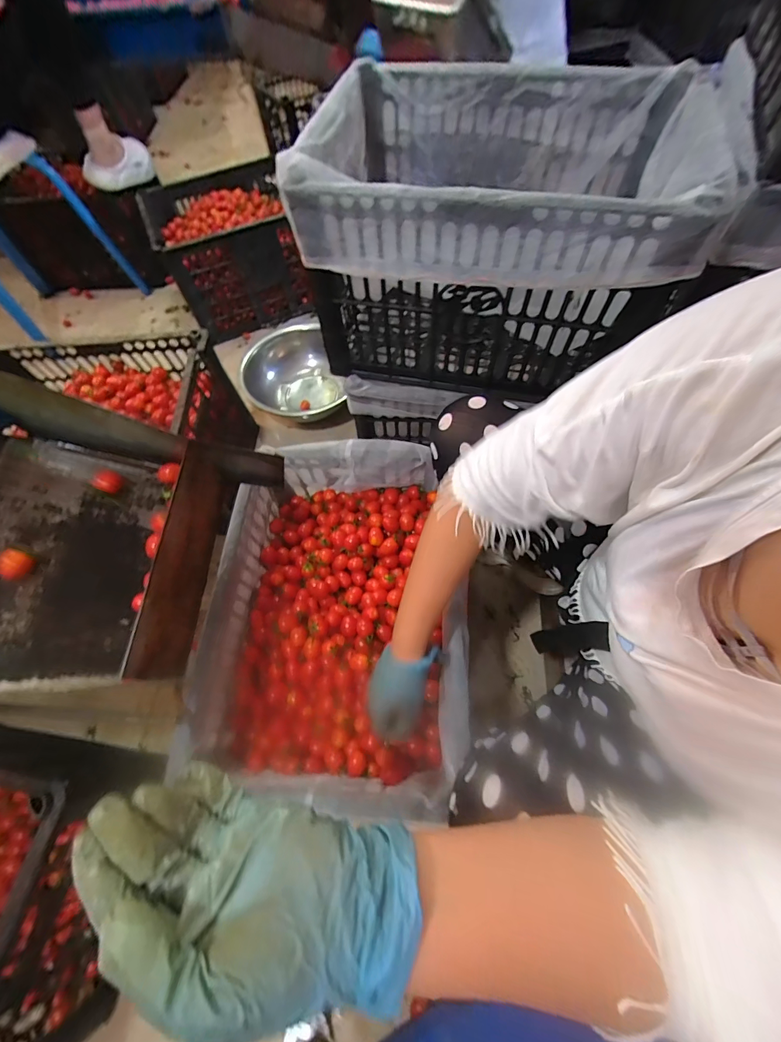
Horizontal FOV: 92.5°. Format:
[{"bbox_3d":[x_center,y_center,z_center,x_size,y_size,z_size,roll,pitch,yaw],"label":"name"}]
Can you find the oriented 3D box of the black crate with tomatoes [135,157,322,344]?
[{"bbox_3d":[-0.504,-0.848,1.182,0.378,0.284,0.448,-28,66,-10],"label":"black crate with tomatoes"}]

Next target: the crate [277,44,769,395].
[{"bbox_3d":[0.173,-0.447,0.602,0.517,0.292,0.371,13,66,9],"label":"crate"}]

